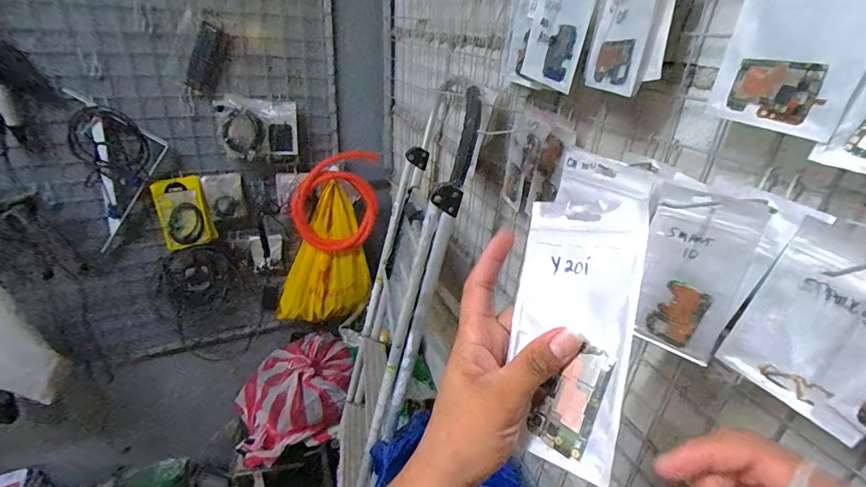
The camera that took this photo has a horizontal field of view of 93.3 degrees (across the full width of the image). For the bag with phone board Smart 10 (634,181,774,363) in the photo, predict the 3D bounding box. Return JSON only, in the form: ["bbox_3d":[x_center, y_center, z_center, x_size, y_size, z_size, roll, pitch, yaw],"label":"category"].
[{"bbox_3d":[0.246,0.031,0.396,0.085,0.163,0.010,27,36,37],"label":"bag with phone board Smart 10"}]

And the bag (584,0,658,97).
[{"bbox_3d":[0.205,-0.248,0.439,0.013,0.156,0.095,-5,28,-10],"label":"bag"}]

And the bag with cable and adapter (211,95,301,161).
[{"bbox_3d":[-0.508,-0.333,1.203,0.066,0.174,0.217,34,38,26],"label":"bag with cable and adapter"}]

